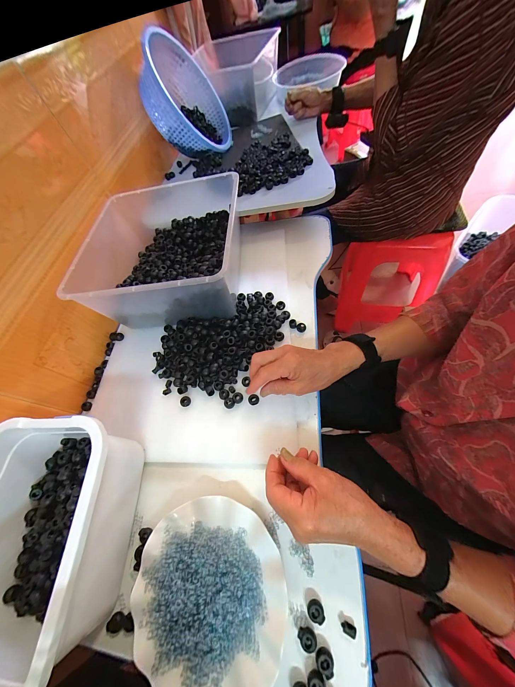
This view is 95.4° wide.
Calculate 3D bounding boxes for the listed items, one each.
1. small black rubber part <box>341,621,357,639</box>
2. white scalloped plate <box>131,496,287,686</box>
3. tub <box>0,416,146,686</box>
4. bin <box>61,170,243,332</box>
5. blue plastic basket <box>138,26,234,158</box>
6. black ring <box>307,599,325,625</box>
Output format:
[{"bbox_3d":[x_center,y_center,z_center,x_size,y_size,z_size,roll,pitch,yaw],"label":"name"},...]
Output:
[{"bbox_3d":[0.099,0.307,0.251,0.016,0.006,0.010,20,67,22],"label":"small black rubber part"},{"bbox_3d":[-0.059,0.291,0.276,0.177,0.025,0.176,-5,60,9],"label":"white scalloped plate"},{"bbox_3d":[-0.266,0.232,0.292,0.195,0.117,0.245,-2,61,6],"label":"tub"},{"bbox_3d":[-0.184,-0.192,0.479,0.291,0.129,0.304,-3,60,10],"label":"bin"},{"bbox_3d":[-0.203,-0.690,0.697,0.119,0.302,0.318,-19,58,35],"label":"blue plastic basket"},{"bbox_3d":[0.065,0.298,0.260,0.017,0.009,0.017,-5,60,9],"label":"black ring"}]

